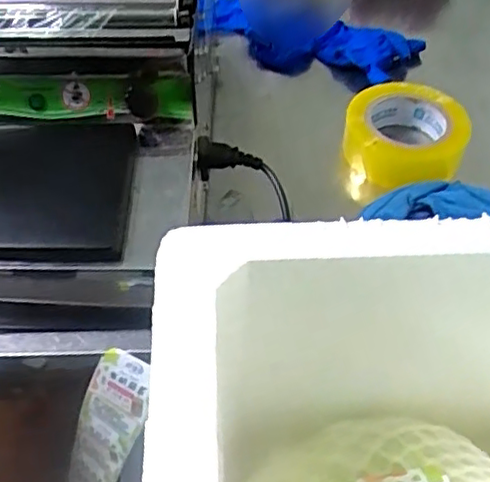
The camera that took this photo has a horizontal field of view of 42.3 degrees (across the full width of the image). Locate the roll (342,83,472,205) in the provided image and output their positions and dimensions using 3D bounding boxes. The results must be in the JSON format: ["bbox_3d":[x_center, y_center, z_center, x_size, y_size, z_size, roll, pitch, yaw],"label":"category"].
[{"bbox_3d":[0.159,-0.106,0.646,0.112,0.063,0.115,-5,51,-3],"label":"roll"}]

